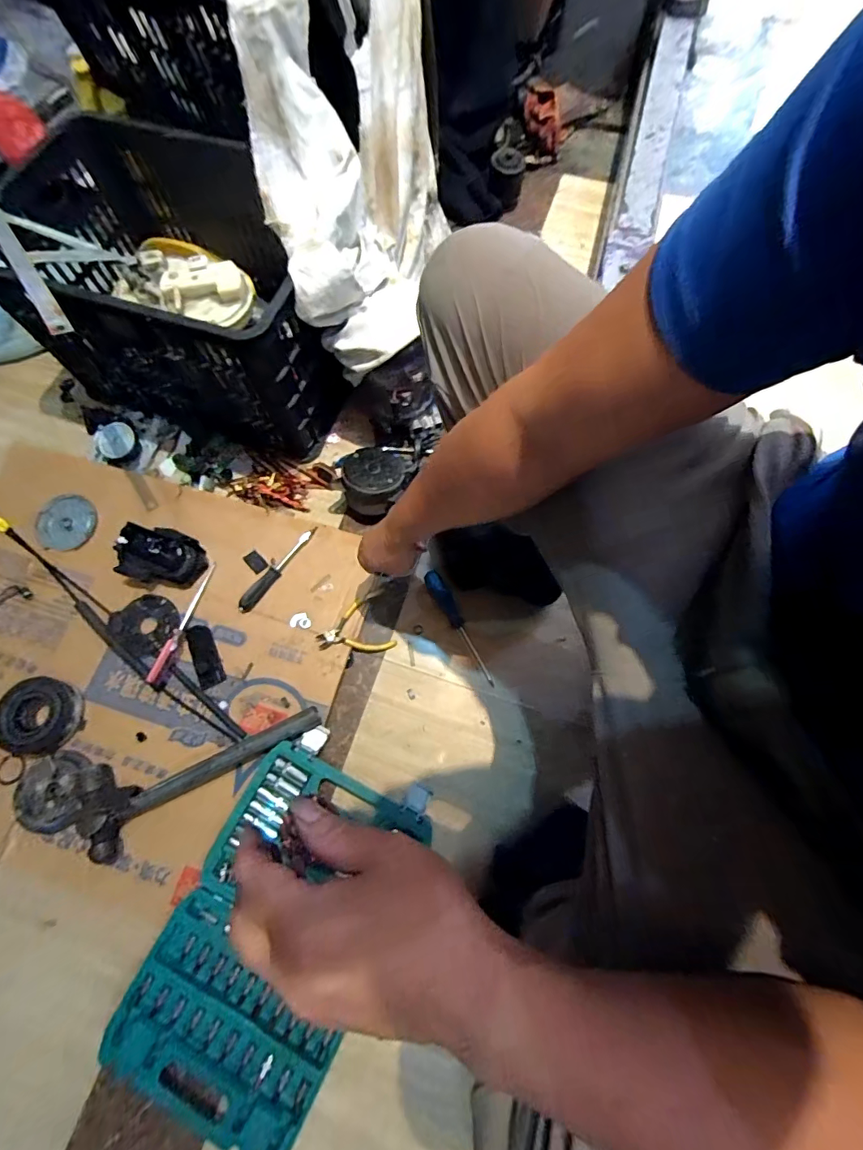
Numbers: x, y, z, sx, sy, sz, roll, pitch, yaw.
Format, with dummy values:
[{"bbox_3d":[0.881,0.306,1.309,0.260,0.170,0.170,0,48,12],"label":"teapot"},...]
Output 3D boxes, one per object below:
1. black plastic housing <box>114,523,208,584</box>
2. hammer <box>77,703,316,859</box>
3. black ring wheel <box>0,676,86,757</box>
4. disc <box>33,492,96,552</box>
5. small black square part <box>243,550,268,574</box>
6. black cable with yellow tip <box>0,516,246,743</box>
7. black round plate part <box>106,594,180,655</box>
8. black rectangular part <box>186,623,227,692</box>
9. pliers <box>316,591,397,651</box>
[{"bbox_3d":[-0.421,-0.030,0.727,0.120,0.064,0.085,6,71,3],"label":"black plastic housing"},{"bbox_3d":[-0.315,0.256,0.644,0.329,0.046,0.117,-26,72,-8],"label":"hammer"},{"bbox_3d":[-0.571,0.204,0.670,0.113,0.040,0.109,-13,71,-4],"label":"black ring wheel"},{"bbox_3d":[-0.617,-0.088,0.778,0.093,0.014,0.099,0,71,1],"label":"disc"},{"bbox_3d":[-0.283,-0.021,0.744,0.025,0.004,0.038,-43,76,-13],"label":"small black square part"},{"bbox_3d":[-0.520,0.069,0.724,0.597,0.018,0.042,35,75,12],"label":"black cable with yellow tip"},{"bbox_3d":[-0.444,0.074,0.718,0.091,0.010,0.089,0,72,-1],"label":"black round plate part"},{"bbox_3d":[-0.343,0.121,0.701,0.037,0.010,0.096,-21,72,-6],"label":"black rectangular part"},{"bbox_3d":[-0.120,0.083,0.714,0.110,0.022,0.092,-20,72,-6],"label":"pliers"}]

